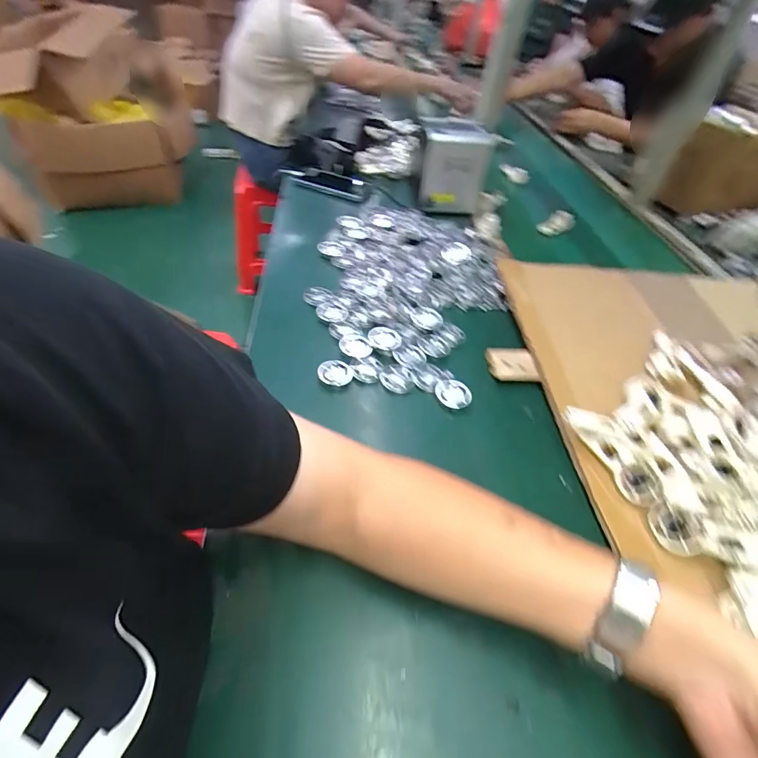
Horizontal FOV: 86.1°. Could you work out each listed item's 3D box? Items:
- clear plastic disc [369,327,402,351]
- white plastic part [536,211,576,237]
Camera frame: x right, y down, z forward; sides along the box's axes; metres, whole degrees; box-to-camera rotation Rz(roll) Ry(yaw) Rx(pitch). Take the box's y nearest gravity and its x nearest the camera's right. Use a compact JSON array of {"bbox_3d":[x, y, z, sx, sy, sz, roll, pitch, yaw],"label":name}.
[{"bbox_3d":[0.008,-0.053,0.540,0.042,0.012,0.035,13,48,8],"label":"clear plastic disc"},{"bbox_3d":[0.388,-0.338,0.895,0.078,0.045,0.030,-30,19,7],"label":"white plastic part"}]

